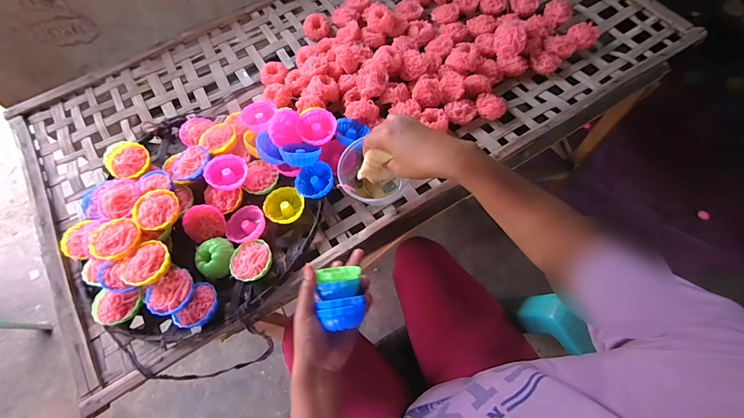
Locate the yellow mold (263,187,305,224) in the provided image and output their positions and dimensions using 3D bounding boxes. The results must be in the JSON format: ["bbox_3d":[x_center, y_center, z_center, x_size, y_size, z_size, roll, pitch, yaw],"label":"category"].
[{"bbox_3d":[-0.135,-0.003,0.527,0.058,0.025,0.060,-1,66,3],"label":"yellow mold"}]

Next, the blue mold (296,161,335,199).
[{"bbox_3d":[-0.089,-0.042,0.522,0.058,0.023,0.054,-1,66,3],"label":"blue mold"}]

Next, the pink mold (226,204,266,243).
[{"bbox_3d":[-0.192,0.023,0.514,0.059,0.022,0.062,-18,66,-5],"label":"pink mold"}]

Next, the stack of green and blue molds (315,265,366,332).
[{"bbox_3d":[-0.038,0.107,0.414,0.052,0.050,0.072,-4,66,1],"label":"stack of green and blue molds"}]

